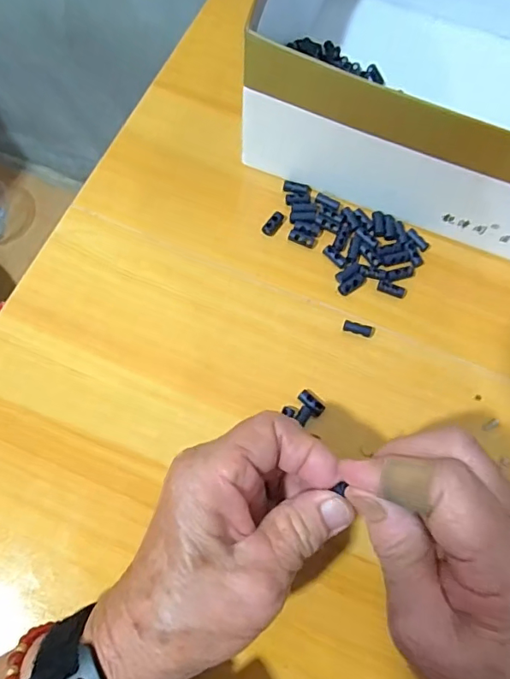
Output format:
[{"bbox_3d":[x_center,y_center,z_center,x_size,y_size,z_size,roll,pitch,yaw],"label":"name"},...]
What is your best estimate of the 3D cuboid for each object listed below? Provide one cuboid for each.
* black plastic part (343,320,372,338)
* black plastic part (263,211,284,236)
[{"bbox_3d":[0.069,-0.007,0.330,0.019,0.006,0.007,19,71,4],"label":"black plastic part"},{"bbox_3d":[0.013,-0.084,0.354,0.008,0.007,0.020,33,73,9],"label":"black plastic part"}]

